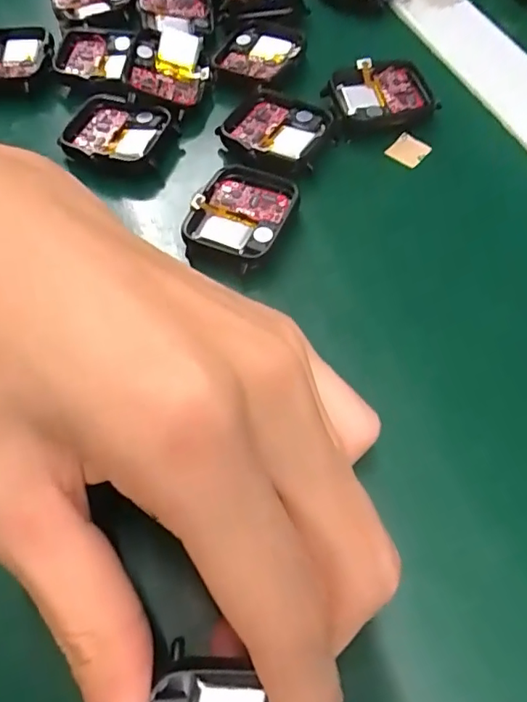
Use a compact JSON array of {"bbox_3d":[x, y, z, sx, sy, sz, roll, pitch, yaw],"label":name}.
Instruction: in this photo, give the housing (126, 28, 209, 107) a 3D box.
[{"bbox_3d":[-0.044,-0.132,0.244,0.033,0.008,0.045,2,60,2],"label":"housing"}]

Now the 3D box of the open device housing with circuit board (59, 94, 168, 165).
[{"bbox_3d":[-0.065,-0.096,0.229,0.040,0.005,0.036,14,61,8],"label":"open device housing with circuit board"}]

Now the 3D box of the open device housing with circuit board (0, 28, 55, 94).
[{"bbox_3d":[-0.121,-0.140,0.257,0.040,0.011,0.038,-8,60,-4],"label":"open device housing with circuit board"}]

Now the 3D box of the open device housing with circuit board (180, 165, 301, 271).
[{"bbox_3d":[-0.008,-0.054,0.205,0.036,0.006,0.044,23,63,13],"label":"open device housing with circuit board"}]

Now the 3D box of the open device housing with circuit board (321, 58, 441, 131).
[{"bbox_3d":[0.052,-0.114,0.238,0.045,0.011,0.035,-8,60,-4],"label":"open device housing with circuit board"}]

